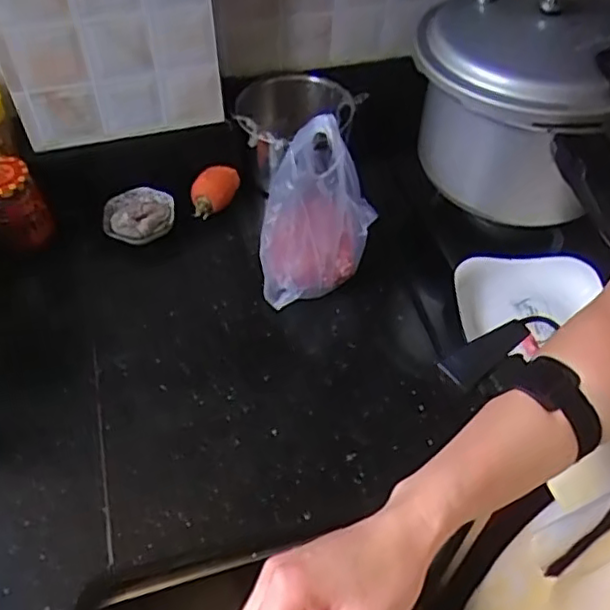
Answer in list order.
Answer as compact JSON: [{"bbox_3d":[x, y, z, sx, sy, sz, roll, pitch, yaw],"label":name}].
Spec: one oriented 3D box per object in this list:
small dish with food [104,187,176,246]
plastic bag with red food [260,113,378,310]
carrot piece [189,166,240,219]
[{"bbox_3d":[-0.216,-0.121,0.835,0.089,0.023,0.080,-10,52,-8],"label":"small dish with food"},{"bbox_3d":[0.008,-0.095,0.713,0.111,0.218,0.063,-23,55,-17],"label":"plastic bag with red food"},{"bbox_3d":[-0.121,-0.155,0.857,0.040,0.038,0.084,18,54,14],"label":"carrot piece"}]

